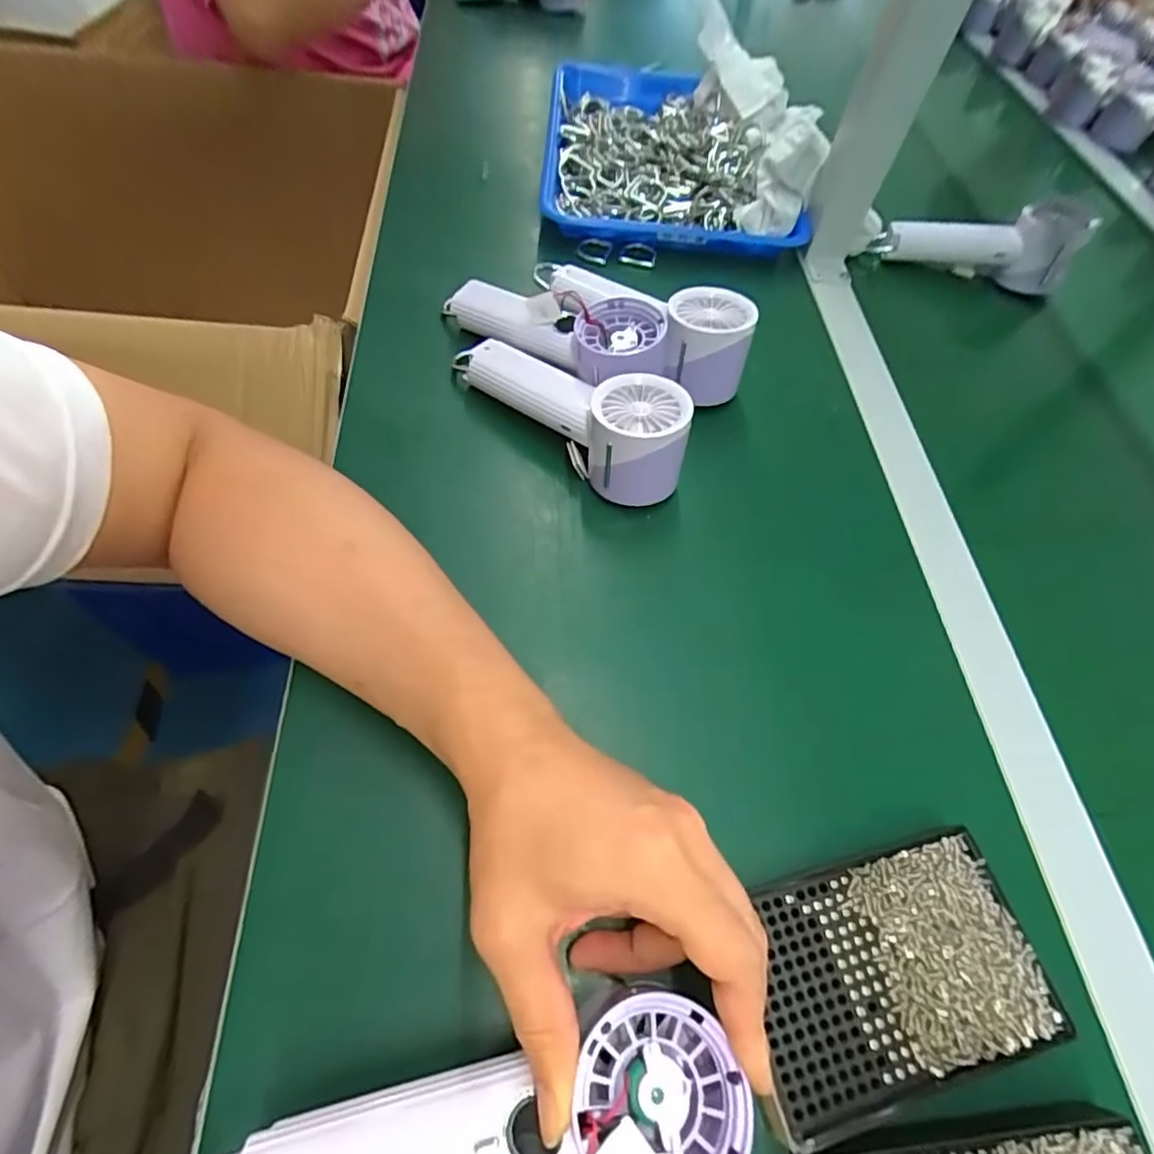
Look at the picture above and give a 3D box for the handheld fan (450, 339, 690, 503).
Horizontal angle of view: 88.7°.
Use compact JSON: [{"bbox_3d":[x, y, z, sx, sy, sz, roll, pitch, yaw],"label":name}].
[{"bbox_3d":[-0.005,-0.125,0.405,0.192,0.066,0.064,41,65,18],"label":"handheld fan"}]

